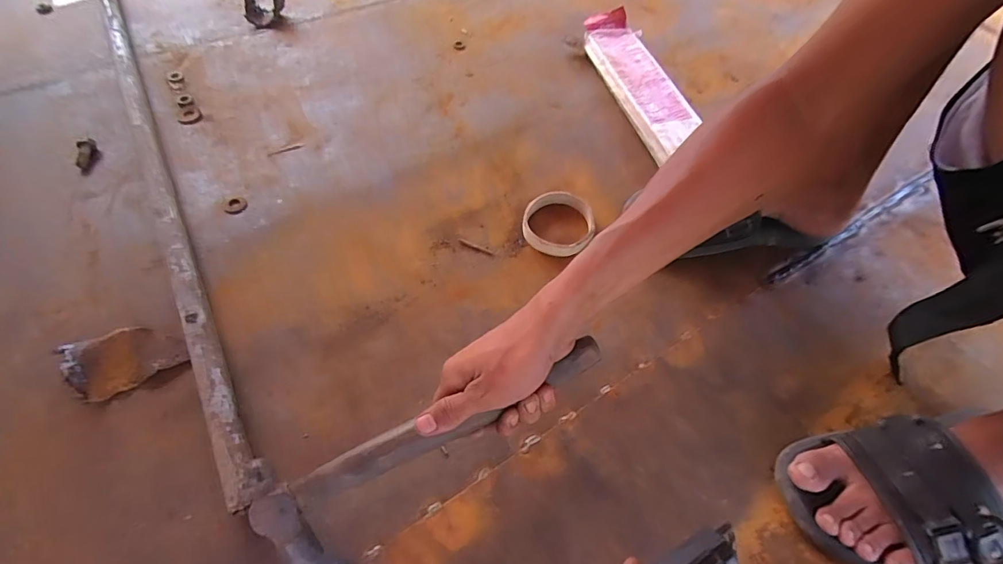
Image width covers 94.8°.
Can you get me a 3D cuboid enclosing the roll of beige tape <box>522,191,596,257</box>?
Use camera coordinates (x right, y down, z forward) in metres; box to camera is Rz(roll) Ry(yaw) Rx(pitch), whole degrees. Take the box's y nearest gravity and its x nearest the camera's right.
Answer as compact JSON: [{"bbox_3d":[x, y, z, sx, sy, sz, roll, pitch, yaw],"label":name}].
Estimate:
[{"bbox_3d":[0.070,-0.074,0.573,0.085,0.020,0.090,2,56,-4],"label":"roll of beige tape"}]

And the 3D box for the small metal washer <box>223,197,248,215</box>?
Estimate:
[{"bbox_3d":[-0.322,-0.093,0.557,0.026,0.004,0.025,-18,59,-17],"label":"small metal washer"}]

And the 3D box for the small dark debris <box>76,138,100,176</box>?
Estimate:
[{"bbox_3d":[-0.521,-0.156,0.579,0.024,0.010,0.047,-5,78,-9],"label":"small dark debris"}]

